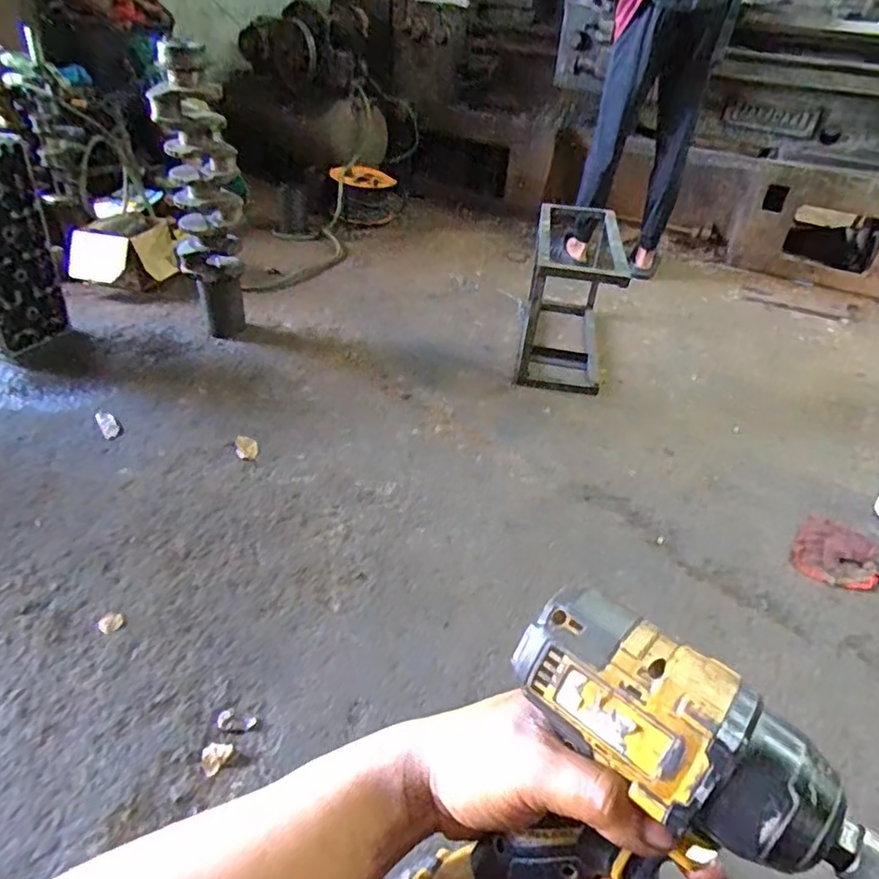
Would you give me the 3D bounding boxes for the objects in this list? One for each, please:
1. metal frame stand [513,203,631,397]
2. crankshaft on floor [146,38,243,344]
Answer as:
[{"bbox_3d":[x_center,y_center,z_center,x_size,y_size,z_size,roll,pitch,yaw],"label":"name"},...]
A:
[{"bbox_3d":[0.396,-0.455,1.848,0.253,0.357,0.621,8,37,6],"label":"metal frame stand"},{"bbox_3d":[-0.651,-0.651,1.690,0.200,0.705,0.238,-9,39,-16],"label":"crankshaft on floor"}]

